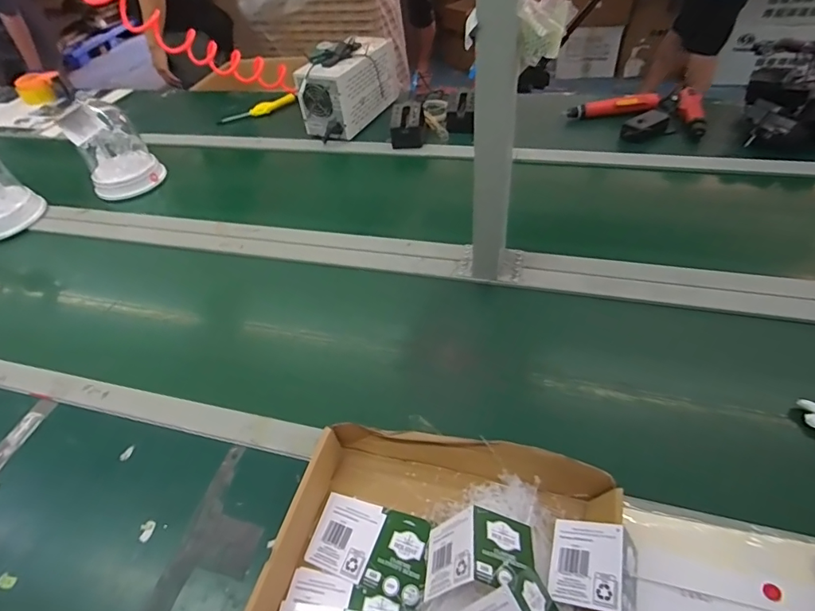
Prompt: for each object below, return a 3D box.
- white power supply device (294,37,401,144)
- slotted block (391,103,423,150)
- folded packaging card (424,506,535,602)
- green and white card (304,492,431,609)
[{"bbox_3d":[-0.144,-0.554,1.147,0.122,0.168,0.273,22,53,25],"label":"white power supply device"},{"bbox_3d":[-0.001,-0.417,1.063,0.073,0.073,0.087,-1,47,6],"label":"slotted block"},{"bbox_3d":[0.067,0.230,0.430,0.101,0.064,0.065,-5,47,2],"label":"folded packaging card"},{"bbox_3d":[-0.038,0.246,0.475,0.127,0.006,0.075,10,50,21],"label":"green and white card"}]

